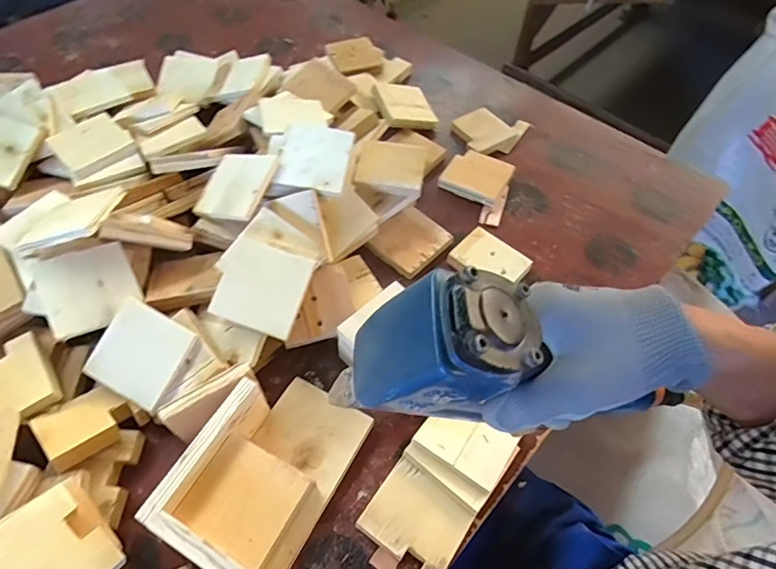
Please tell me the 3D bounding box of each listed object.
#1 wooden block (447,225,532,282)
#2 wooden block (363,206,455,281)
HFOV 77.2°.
[{"bbox_3d":[0.139,-0.033,0.659,0.094,0.020,0.075,39,64,22],"label":"wooden block"},{"bbox_3d":[0.031,-0.062,0.676,0.086,0.015,0.096,38,64,22],"label":"wooden block"}]

